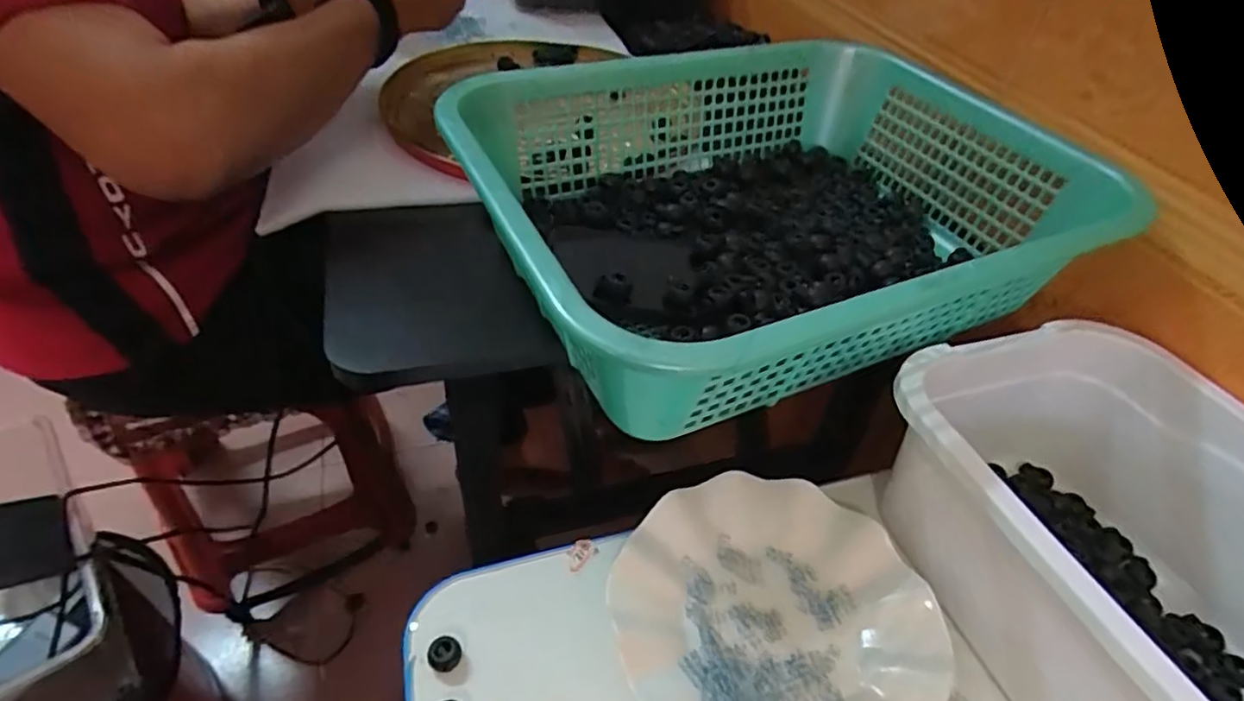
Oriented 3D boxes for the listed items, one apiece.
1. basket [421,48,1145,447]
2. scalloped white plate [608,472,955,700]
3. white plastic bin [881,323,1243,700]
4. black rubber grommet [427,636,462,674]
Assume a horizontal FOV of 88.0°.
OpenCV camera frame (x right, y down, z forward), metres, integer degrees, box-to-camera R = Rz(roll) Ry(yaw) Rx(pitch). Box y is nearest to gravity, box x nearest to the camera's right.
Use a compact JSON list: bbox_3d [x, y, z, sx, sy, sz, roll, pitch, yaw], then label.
[{"bbox_3d":[0.096,-0.097,0.435,0.381,0.099,0.292,-19,49,-22],"label":"basket"},{"bbox_3d":[0.088,0.156,0.376,0.178,0.018,0.178,2,44,-2],"label":"scalloped white plate"},{"bbox_3d":[0.276,0.109,0.360,0.183,0.124,0.241,-15,48,-19],"label":"white plastic bin"},{"bbox_3d":[-0.097,0.166,0.353,0.016,0.013,0.016,2,44,-2],"label":"black rubber grommet"}]

